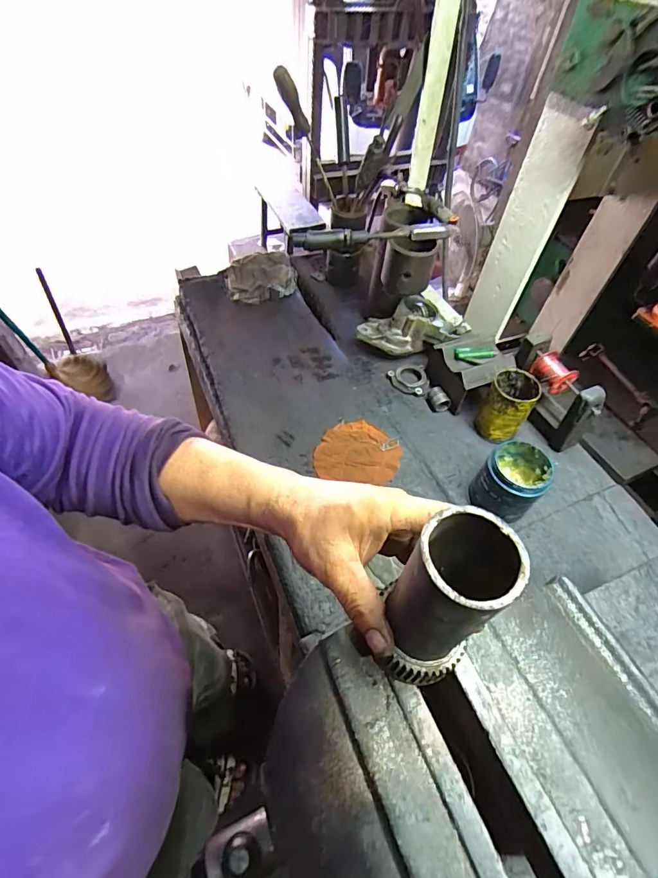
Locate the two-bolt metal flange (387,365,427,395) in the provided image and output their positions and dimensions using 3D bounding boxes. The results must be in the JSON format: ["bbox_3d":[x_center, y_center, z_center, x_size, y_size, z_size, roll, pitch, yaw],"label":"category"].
[{"bbox_3d":[0.155,-0.119,0.833,0.075,0.023,0.068,13,53,6],"label":"two-bolt metal flange"}]

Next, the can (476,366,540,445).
[{"bbox_3d":[0.308,-0.055,0.729,0.073,0.109,0.073,2,53,-3],"label":"can"}]

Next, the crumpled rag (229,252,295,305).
[{"bbox_3d":[-0.165,-0.389,1.014,0.169,0.055,0.149,-12,54,-12],"label":"crumpled rag"}]

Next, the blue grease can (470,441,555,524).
[{"bbox_3d":[0.278,0.066,0.648,0.086,0.094,0.096,30,56,18],"label":"blue grease can"}]

